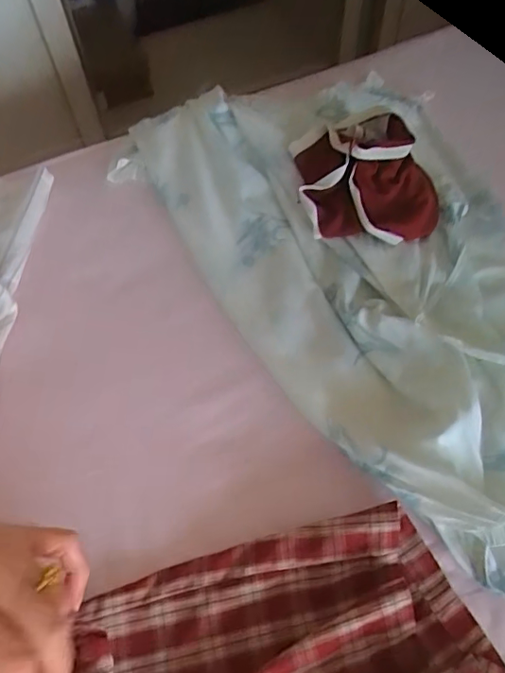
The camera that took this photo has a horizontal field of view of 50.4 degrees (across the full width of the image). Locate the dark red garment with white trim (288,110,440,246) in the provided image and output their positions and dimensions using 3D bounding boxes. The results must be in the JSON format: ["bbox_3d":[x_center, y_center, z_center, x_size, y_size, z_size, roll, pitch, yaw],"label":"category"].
[{"bbox_3d":[0.117,-0.187,0.599,0.145,0.043,0.199,-16,61,-6],"label":"dark red garment with white trim"}]

